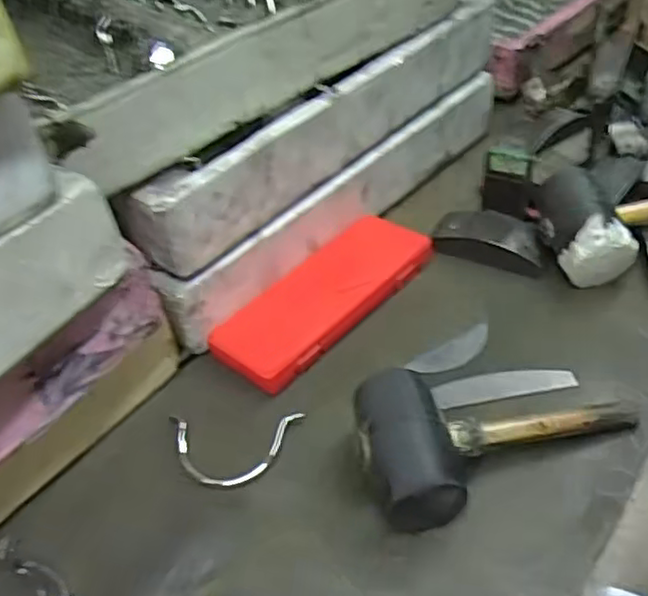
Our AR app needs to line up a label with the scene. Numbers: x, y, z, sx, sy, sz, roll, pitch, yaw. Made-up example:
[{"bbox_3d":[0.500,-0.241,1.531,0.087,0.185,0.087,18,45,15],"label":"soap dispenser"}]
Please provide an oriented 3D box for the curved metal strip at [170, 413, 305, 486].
[{"bbox_3d":[-0.081,0.127,0.585,0.118,0.017,0.068,-2,44,5],"label":"curved metal strip"}]

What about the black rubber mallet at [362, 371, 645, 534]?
[{"bbox_3d":[0.138,0.101,0.545,0.228,0.068,0.119,-18,43,-9],"label":"black rubber mallet"}]

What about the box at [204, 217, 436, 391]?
[{"bbox_3d":[-0.001,-0.005,0.692,0.103,0.021,0.243,30,55,34],"label":"box"}]

